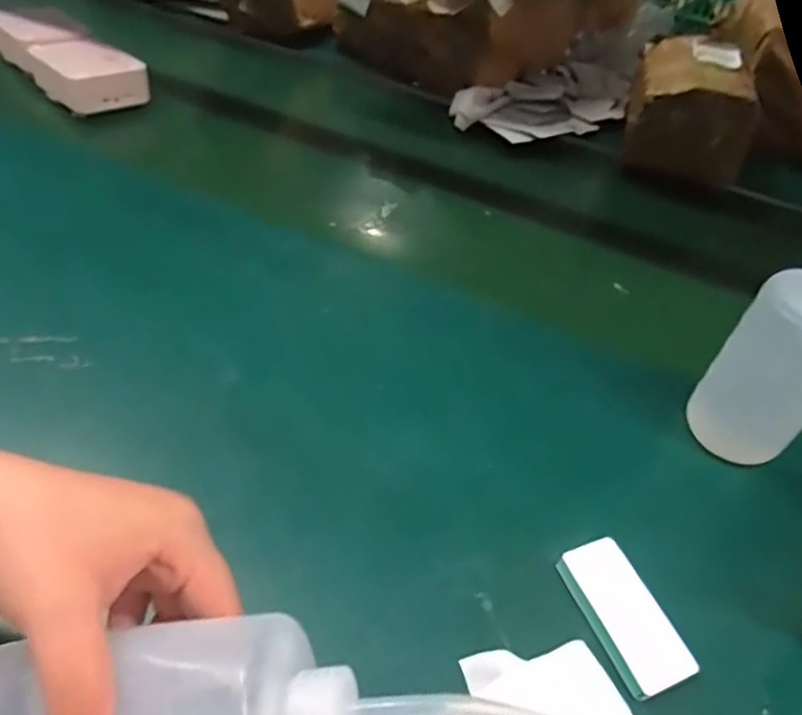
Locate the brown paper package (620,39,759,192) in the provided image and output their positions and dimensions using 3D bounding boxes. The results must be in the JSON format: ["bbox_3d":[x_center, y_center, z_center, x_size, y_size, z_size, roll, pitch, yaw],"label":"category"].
[{"bbox_3d":[0.375,-0.329,0.837,0.138,0.102,0.183,16,46,8],"label":"brown paper package"}]

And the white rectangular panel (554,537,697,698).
[{"bbox_3d":[0.140,0.163,0.407,0.044,0.019,0.091,-13,49,-20],"label":"white rectangular panel"}]

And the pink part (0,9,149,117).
[{"bbox_3d":[-0.439,-0.393,0.838,0.256,0.048,0.098,37,52,26],"label":"pink part"}]

